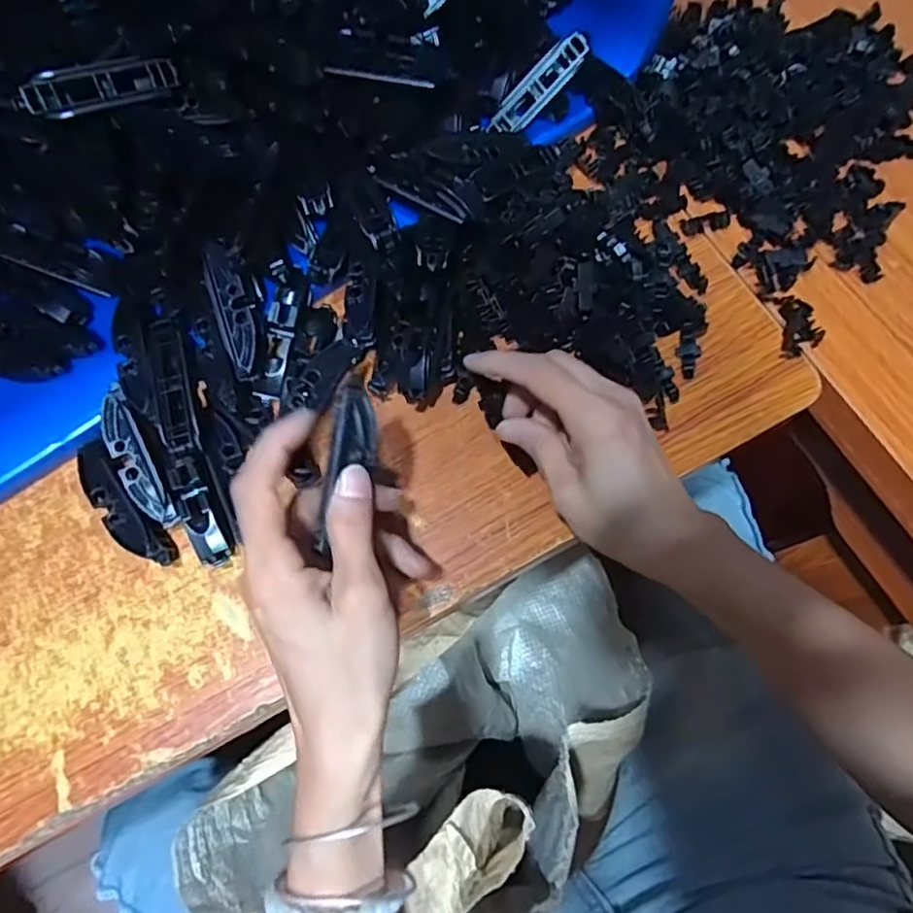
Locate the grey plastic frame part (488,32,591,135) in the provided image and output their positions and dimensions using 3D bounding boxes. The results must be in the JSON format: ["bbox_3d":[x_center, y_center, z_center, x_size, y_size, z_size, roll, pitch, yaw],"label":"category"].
[{"bbox_3d":[0.049,-0.225,0.371,0.070,0.012,0.018,-40,74,18],"label":"grey plastic frame part"}]

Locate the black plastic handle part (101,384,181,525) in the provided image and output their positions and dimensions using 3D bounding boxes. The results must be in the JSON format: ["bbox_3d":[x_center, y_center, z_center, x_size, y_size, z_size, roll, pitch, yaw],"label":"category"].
[{"bbox_3d":[-0.168,0.001,0.316,0.018,0.005,0.077,-25,87,-9],"label":"black plastic handle part"}]

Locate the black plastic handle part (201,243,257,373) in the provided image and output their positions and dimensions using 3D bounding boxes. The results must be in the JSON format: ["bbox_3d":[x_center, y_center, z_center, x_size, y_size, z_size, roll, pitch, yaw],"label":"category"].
[{"bbox_3d":[-0.120,-0.080,0.322,0.018,0.010,0.071,-15,89,-6],"label":"black plastic handle part"}]

